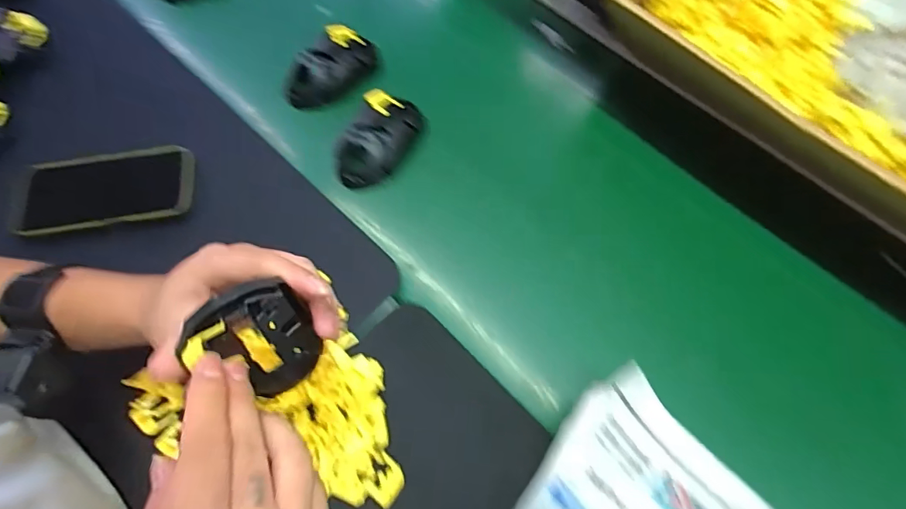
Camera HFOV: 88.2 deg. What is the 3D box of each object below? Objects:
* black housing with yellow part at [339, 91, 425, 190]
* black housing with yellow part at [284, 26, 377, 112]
[{"bbox_3d":[-0.077,-0.122,0.492,0.068,0.033,0.111,22,69,9],"label":"black housing with yellow part"},{"bbox_3d":[-0.139,-0.211,0.532,0.062,0.033,0.113,34,71,13],"label":"black housing with yellow part"}]

